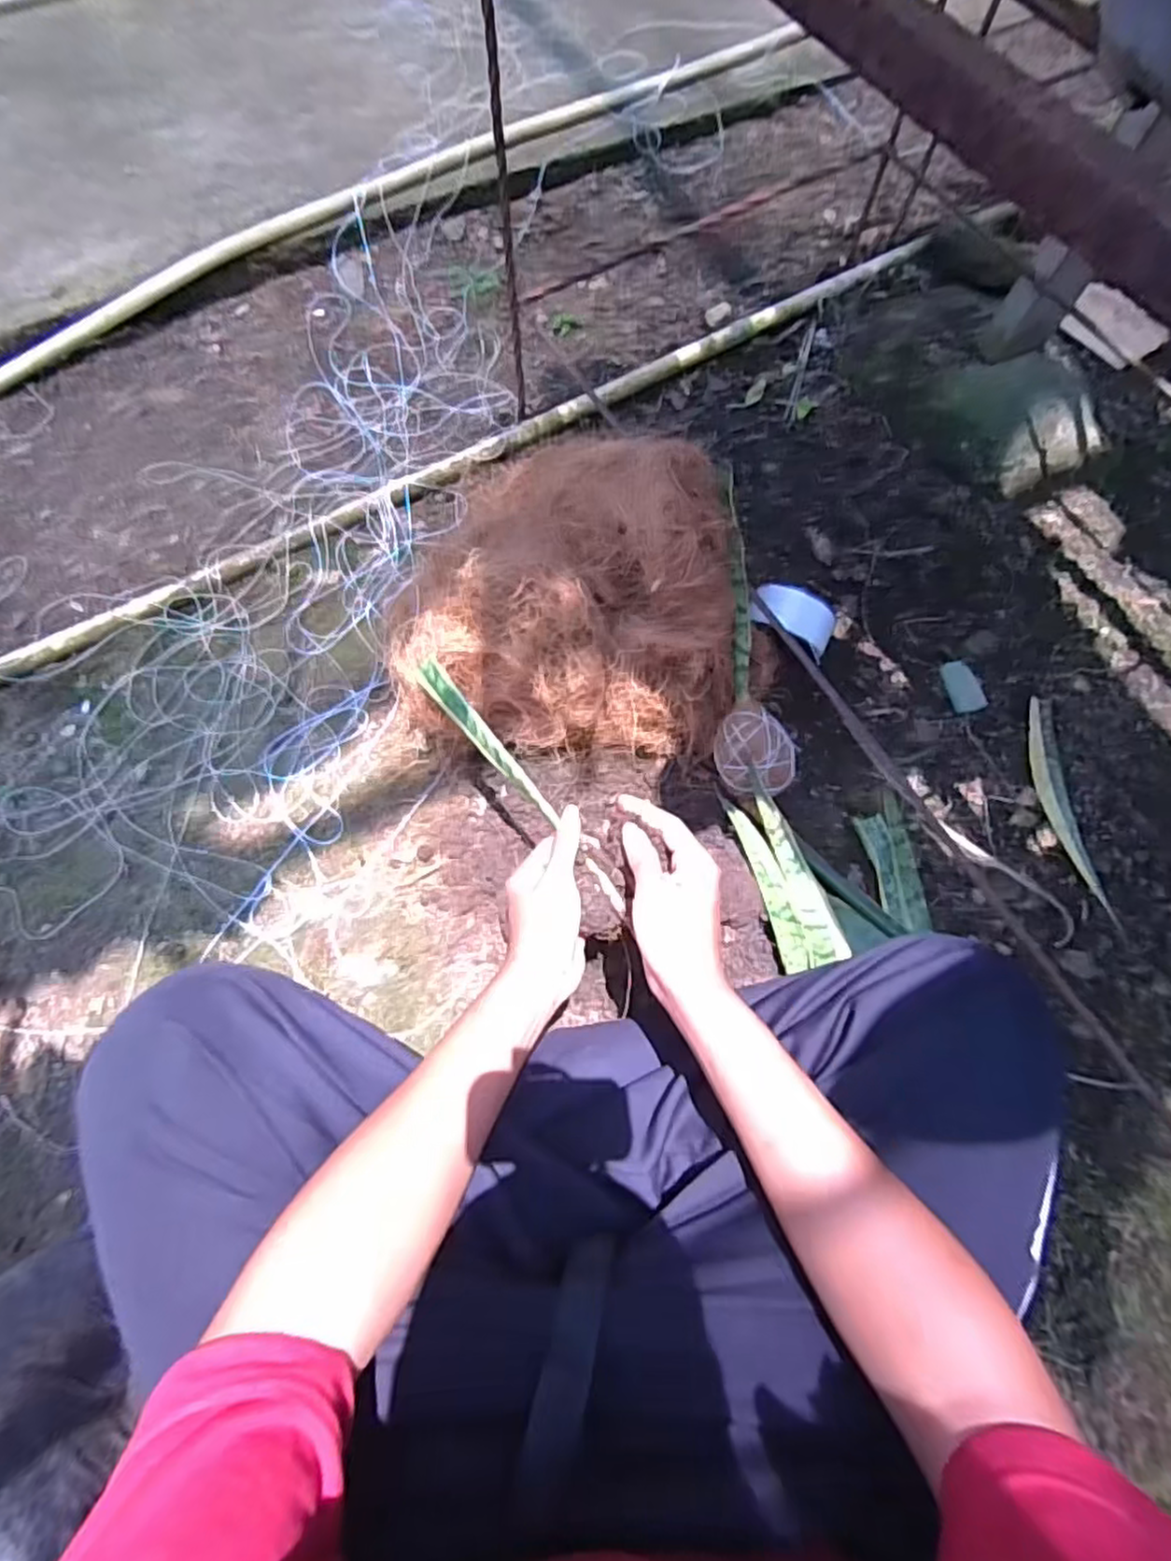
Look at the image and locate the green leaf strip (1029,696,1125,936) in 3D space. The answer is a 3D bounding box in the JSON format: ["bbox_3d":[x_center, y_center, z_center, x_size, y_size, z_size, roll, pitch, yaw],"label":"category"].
[{"bbox_3d":[0.461,0.025,0.675,0.035,0.017,0.229,-1,71,-2],"label":"green leaf strip"}]

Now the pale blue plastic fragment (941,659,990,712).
[{"bbox_3d":[0.388,-0.097,0.720,0.032,0.004,0.055,-17,76,5],"label":"pale blue plastic fragment"}]

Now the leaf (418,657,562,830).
[{"bbox_3d":[-0.080,-0.033,0.561,0.016,0.024,0.183,-37,68,-13],"label":"leaf"}]

